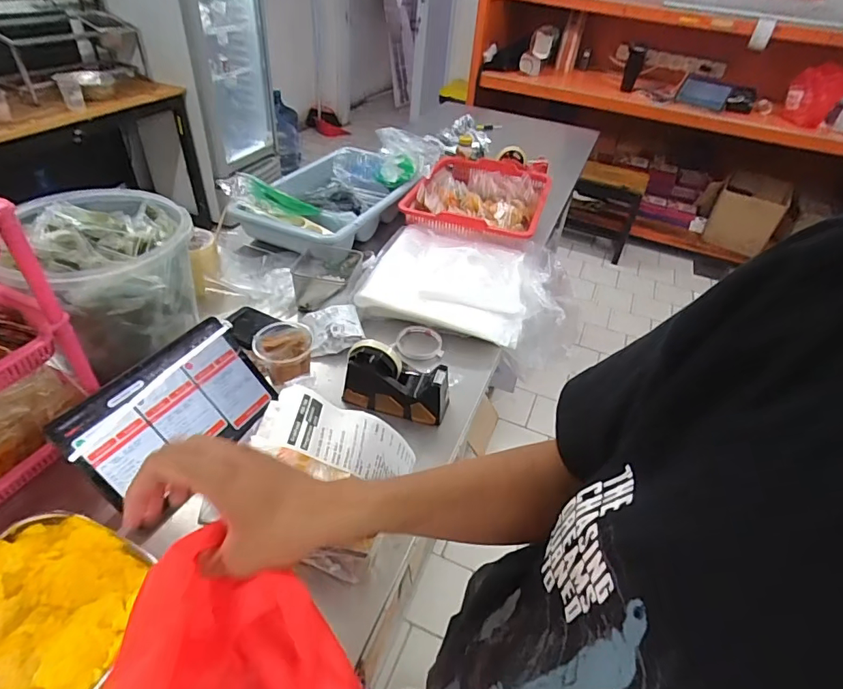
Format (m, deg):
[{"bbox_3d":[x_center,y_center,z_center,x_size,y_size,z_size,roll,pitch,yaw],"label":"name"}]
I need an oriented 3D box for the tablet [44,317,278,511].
[{"bbox_3d":[-0.323,0.086,0.647,0.016,0.152,0.252,-20,20,44],"label":"tablet"}]

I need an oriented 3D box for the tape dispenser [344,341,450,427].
[{"bbox_3d":[-0.039,0.059,0.740,0.157,0.093,0.070,11,40,6],"label":"tape dispenser"}]

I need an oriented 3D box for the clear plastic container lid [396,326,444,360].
[{"bbox_3d":[-0.005,-0.004,0.879,0.086,0.013,0.086,3,40,-3],"label":"clear plastic container lid"}]

